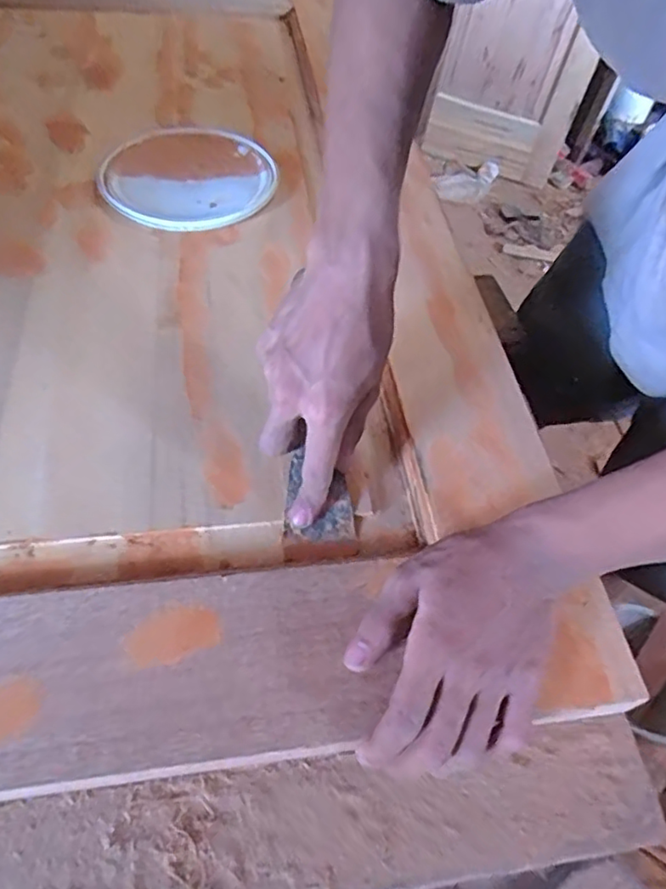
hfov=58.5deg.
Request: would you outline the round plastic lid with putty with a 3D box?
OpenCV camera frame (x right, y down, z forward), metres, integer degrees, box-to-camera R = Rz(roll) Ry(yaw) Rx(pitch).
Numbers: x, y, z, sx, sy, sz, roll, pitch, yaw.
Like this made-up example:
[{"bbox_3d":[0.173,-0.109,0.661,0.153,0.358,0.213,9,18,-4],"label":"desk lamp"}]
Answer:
[{"bbox_3d":[-0.148,-0.273,0.606,0.168,0.017,0.162,2,53,-3],"label":"round plastic lid with putty"}]

